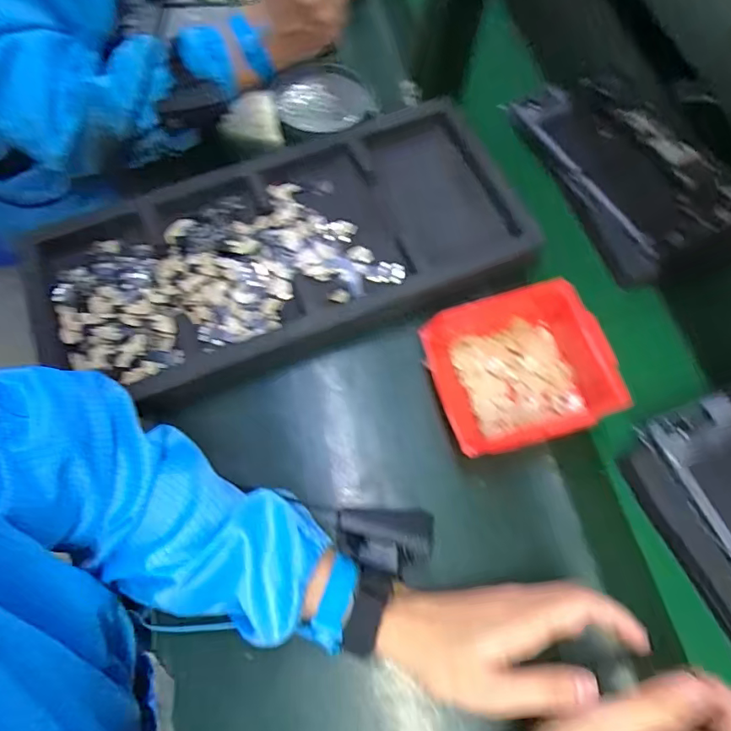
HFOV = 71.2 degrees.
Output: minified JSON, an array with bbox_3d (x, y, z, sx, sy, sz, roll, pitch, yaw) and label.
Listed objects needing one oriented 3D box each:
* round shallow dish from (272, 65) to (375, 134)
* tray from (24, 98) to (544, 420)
[{"bbox_3d":[-0.050,-0.330,0.635,0.119,0.034,0.111,1,65,-2],"label":"round shallow dish"},{"bbox_3d":[-0.079,-0.118,0.527,0.495,0.041,0.242,-19,67,-11],"label":"tray"}]

